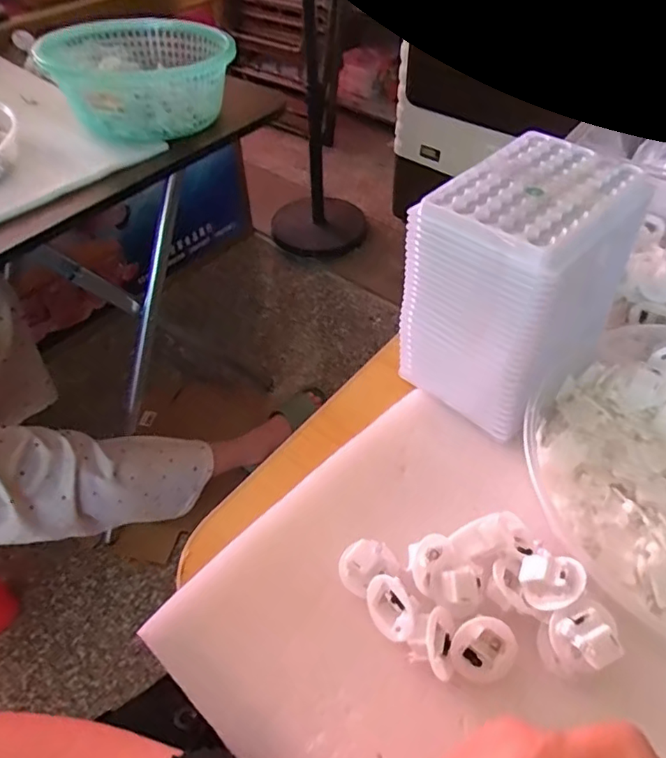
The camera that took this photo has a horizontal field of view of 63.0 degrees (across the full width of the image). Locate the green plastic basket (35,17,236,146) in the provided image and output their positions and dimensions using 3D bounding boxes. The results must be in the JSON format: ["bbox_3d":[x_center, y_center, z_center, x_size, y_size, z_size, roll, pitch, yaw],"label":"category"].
[{"bbox_3d":[-0.257,-0.411,0.734,0.219,0.081,0.242,-25,53,-19],"label":"green plastic basket"}]

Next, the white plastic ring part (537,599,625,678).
[{"bbox_3d":[0.122,0.128,0.266,0.030,0.027,0.027,-17,51,-13],"label":"white plastic ring part"}]

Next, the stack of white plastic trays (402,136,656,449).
[{"bbox_3d":[0.126,-0.064,0.366,0.125,0.138,0.107,-36,57,-26],"label":"stack of white plastic trays"}]

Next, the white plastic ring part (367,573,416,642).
[{"bbox_3d":[0.030,0.119,0.284,0.005,0.029,0.030,4,15,-46],"label":"white plastic ring part"}]

